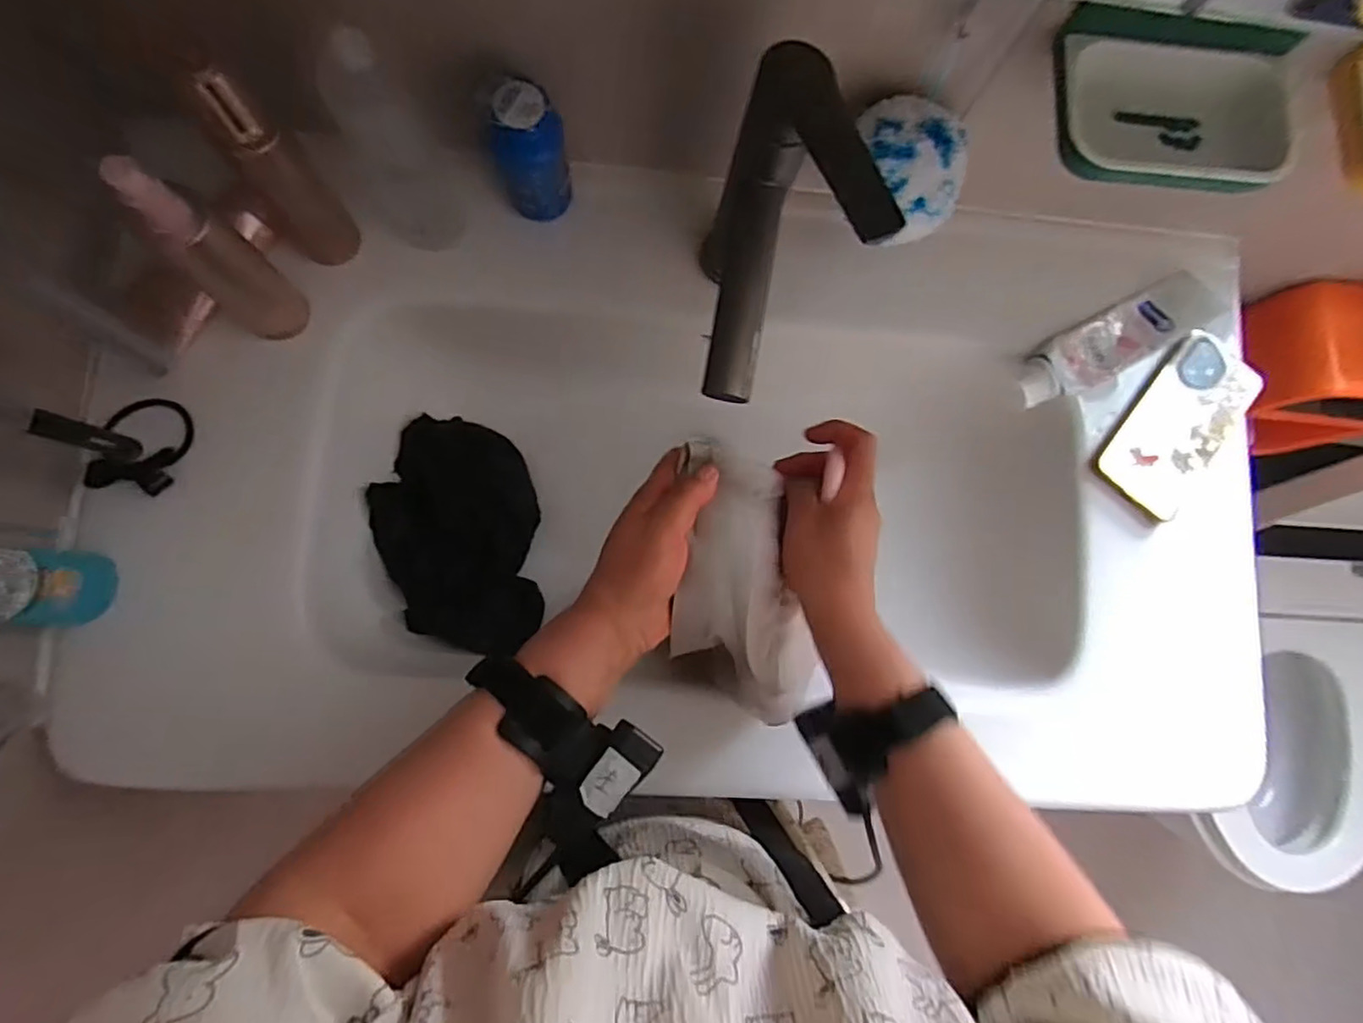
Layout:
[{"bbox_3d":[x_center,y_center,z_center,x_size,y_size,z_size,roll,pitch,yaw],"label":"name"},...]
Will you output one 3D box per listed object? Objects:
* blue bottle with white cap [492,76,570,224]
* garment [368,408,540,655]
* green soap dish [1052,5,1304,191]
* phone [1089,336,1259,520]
[{"bbox_3d":[-0.105,-0.248,0.467,0.043,0.113,0.039,10,83,-4],"label":"blue bottle with white cap"},{"bbox_3d":[-0.190,0.019,0.559,0.128,0.026,0.197,-6,88,-23],"label":"garment"},{"bbox_3d":[0.287,-0.233,0.383,0.137,0.034,0.096,1,84,-5],"label":"green soap dish"},{"bbox_3d":[0.417,-0.077,0.539,0.077,0.008,0.167,39,82,0],"label":"phone"}]

